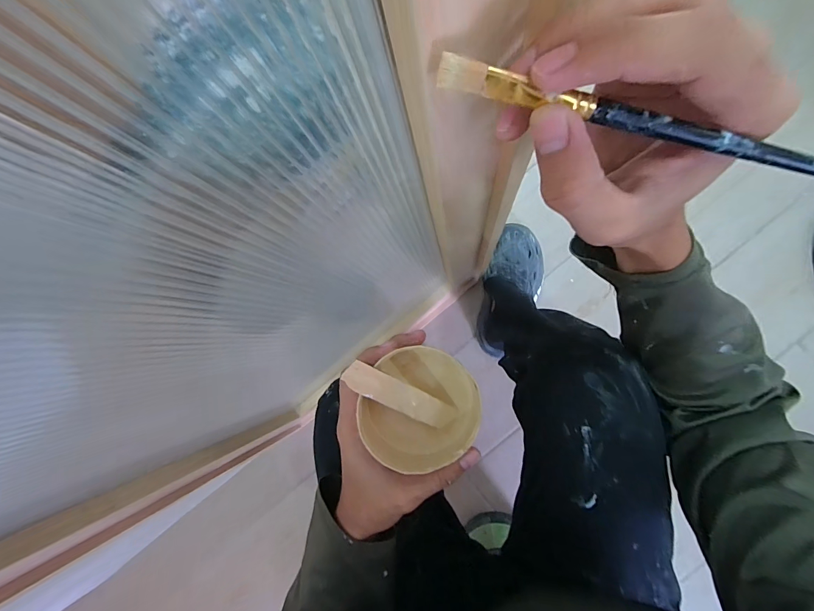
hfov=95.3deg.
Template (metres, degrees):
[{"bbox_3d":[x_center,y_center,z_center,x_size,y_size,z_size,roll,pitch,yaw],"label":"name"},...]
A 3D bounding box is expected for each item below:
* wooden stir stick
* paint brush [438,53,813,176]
[{"bbox_3d":[-0.002,0.065,0.263,0.089,0.005,0.020,30,90,-22],"label":"wooden stir stick"},{"bbox_3d":[0.092,-0.056,0.122,0.167,0.009,0.005,15,87,0],"label":"paint brush"}]

